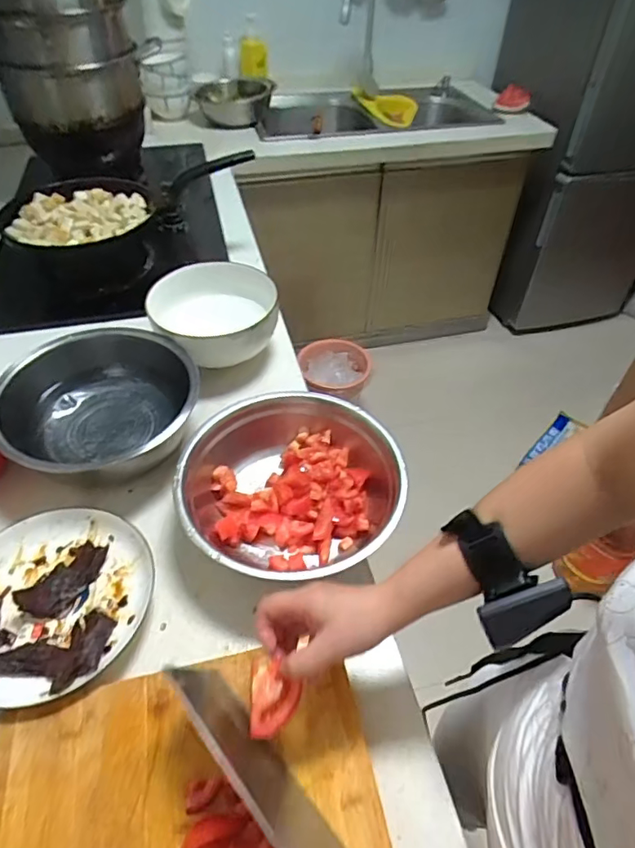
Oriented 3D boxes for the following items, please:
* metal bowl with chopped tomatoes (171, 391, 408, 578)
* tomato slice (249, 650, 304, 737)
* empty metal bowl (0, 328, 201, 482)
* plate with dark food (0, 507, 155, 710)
[{"bbox_3d":[-0.030,0.077,0.602,0.237,0.082,0.249,3,46,-3],"label":"metal bowl with chopped tomatoes"},{"bbox_3d":[-0.035,0.217,0.416,0.043,0.014,0.055,9,73,-28],"label":"tomato slice"},{"bbox_3d":[-0.296,-0.028,0.671,0.217,0.088,0.240,28,53,22],"label":"empty metal bowl"},{"bbox_3d":[-0.275,0.178,0.527,0.183,0.028,0.196,3,46,-3],"label":"plate with dark food"}]

